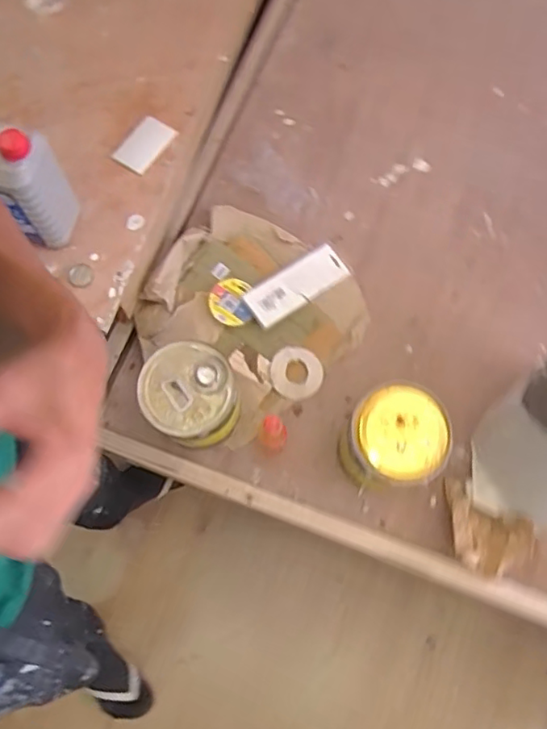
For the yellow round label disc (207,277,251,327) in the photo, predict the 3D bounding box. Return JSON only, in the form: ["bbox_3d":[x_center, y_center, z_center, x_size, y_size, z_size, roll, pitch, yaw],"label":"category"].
[{"bbox_3d":[-0.088,-0.125,1.160,0.082,0.010,0.093,0,88,-2],"label":"yellow round label disc"}]

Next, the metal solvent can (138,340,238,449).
[{"bbox_3d":[-0.140,0.060,1.015,0.154,0.157,0.156,0,73,-1],"label":"metal solvent can"}]

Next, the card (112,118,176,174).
[{"bbox_3d":[-0.235,-0.399,1.056,0.065,0.013,0.110,38,83,-3],"label":"card"}]

